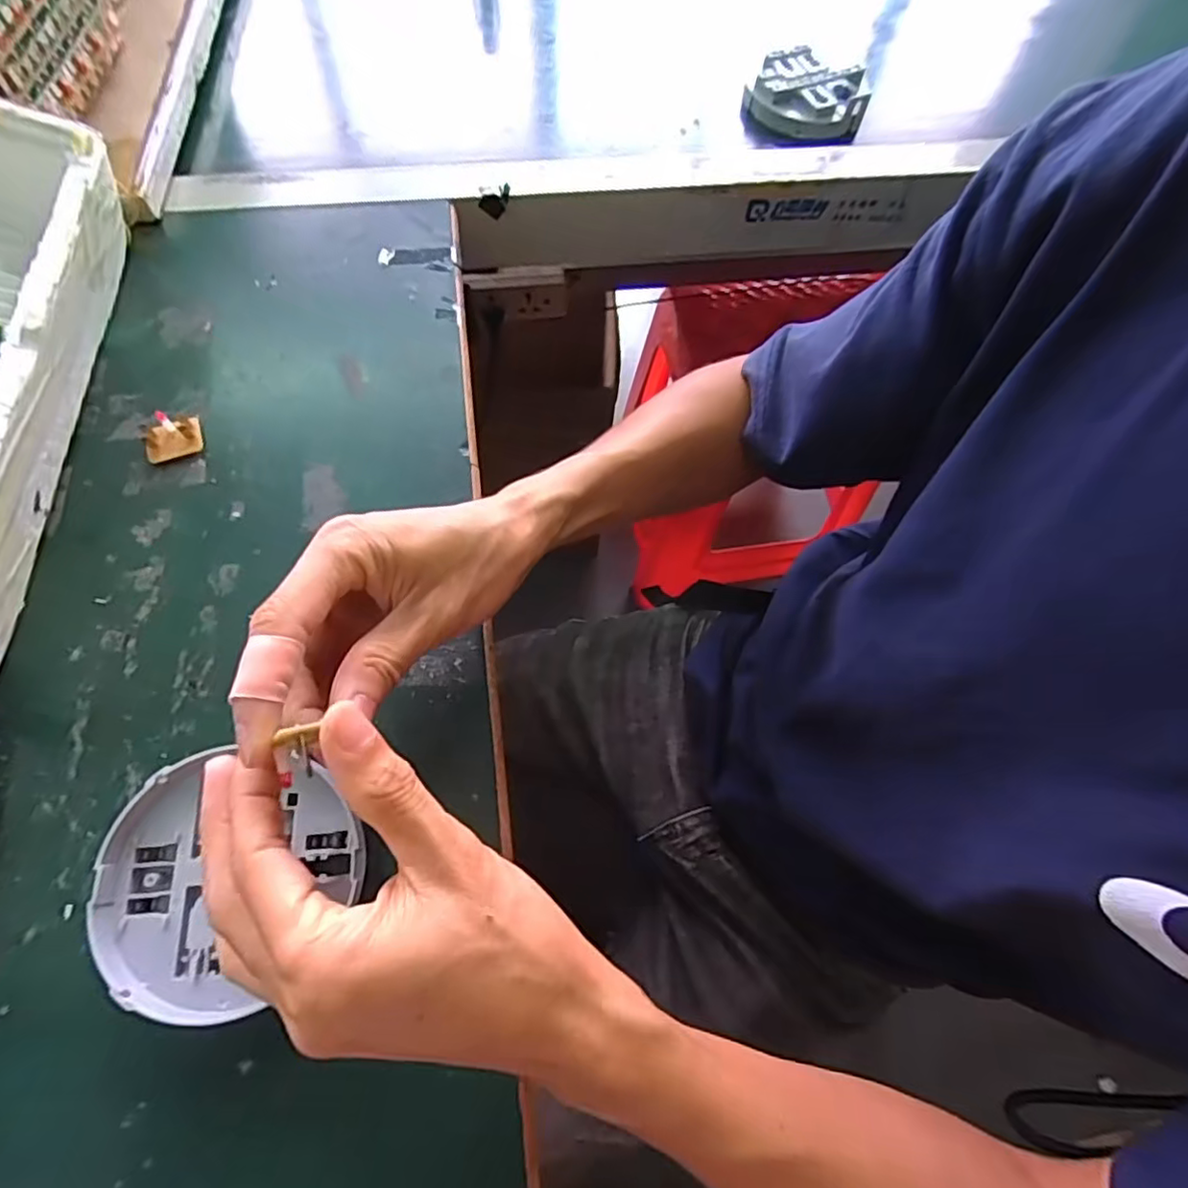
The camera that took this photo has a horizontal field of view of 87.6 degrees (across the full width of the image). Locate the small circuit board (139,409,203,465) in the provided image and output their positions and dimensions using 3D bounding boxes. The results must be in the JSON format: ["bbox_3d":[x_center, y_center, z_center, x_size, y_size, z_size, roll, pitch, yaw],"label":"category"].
[{"bbox_3d":[-0.251,-0.094,0.368,0.031,0.013,0.025,-17,68,-10],"label":"small circuit board"}]

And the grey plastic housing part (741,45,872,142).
[{"bbox_3d":[0.189,-0.444,0.549,0.104,0.021,0.098,15,68,4],"label":"grey plastic housing part"}]

